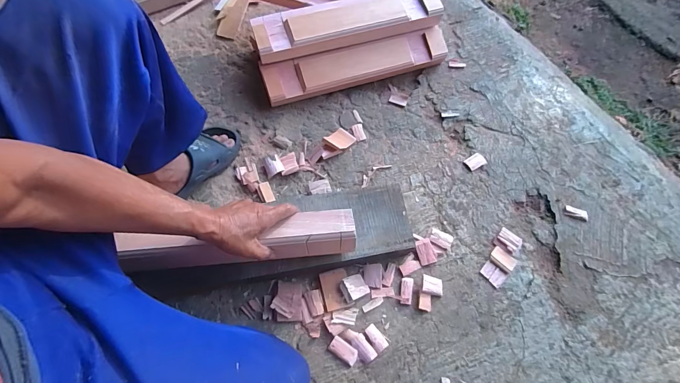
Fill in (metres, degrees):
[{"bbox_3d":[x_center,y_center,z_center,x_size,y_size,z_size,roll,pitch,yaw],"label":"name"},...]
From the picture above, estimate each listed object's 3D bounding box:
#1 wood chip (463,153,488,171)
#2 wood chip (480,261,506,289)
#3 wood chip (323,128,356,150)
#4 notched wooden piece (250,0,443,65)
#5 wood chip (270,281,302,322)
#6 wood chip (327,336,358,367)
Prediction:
[{"bbox_3d":[0.337,-0.074,0.841,0.045,0.011,0.033,-29,69,-14],"label":"wood chip"},{"bbox_3d":[0.330,0.179,0.730,0.048,0.007,0.035,42,71,16],"label":"wood chip"},{"bbox_3d":[0.000,-0.128,0.841,0.057,0.013,0.075,37,48,20],"label":"wood chip"},{"bbox_3d":[0.021,-0.442,0.881,0.488,0.057,0.122,-16,67,-9],"label":"notched wooden piece"},{"bbox_3d":[-0.106,0.220,0.681,0.055,0.026,0.077,-2,65,-3],"label":"wood chip"},{"bbox_3d":[0.007,0.307,0.652,0.057,0.012,0.030,30,68,12],"label":"wood chip"}]

